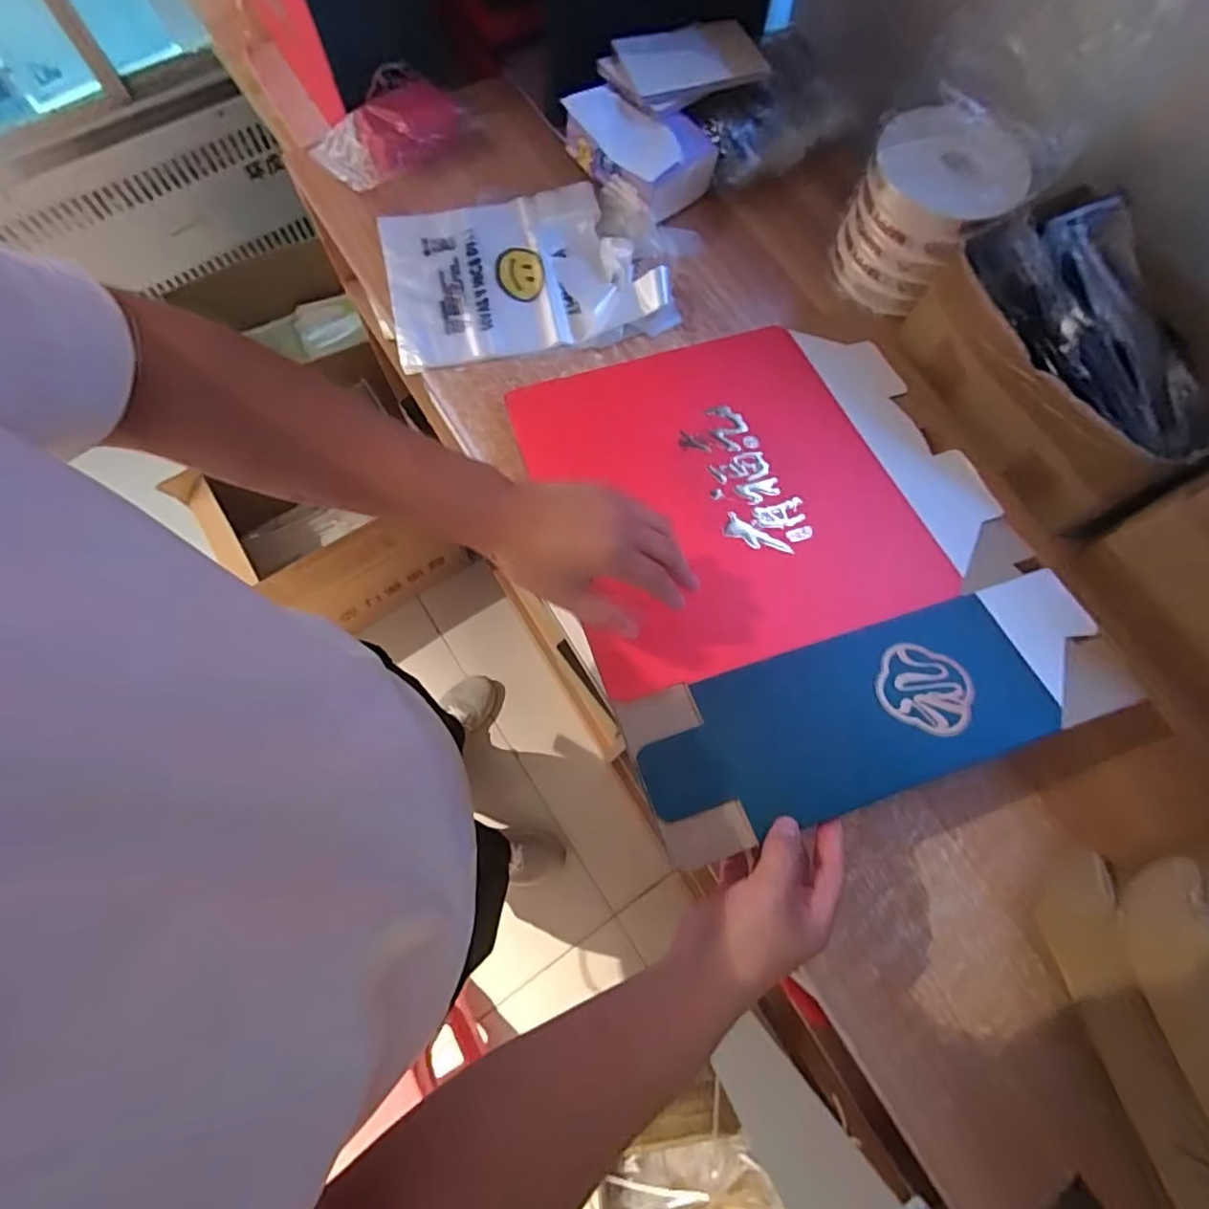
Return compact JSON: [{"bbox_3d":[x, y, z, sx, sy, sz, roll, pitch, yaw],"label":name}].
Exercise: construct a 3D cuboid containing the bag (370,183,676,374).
[{"bbox_3d":[-0.089,-0.351,0.633,0.276,0.038,0.198,-13,74,-6],"label":"bag"}]

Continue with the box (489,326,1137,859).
[{"bbox_3d":[0.144,-0.062,0.503,0.365,0.010,0.449,-18,63,-11],"label":"box"}]

